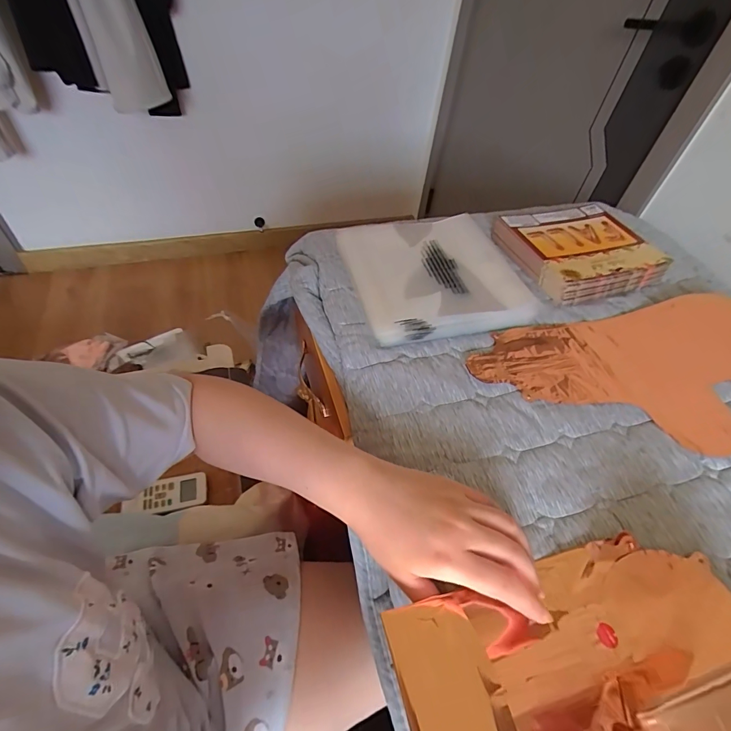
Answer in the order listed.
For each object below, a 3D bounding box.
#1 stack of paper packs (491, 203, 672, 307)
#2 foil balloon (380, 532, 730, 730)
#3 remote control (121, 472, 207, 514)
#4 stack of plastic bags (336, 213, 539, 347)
[{"bbox_3d":[0.318,-0.177,0.588,0.199,0.030,0.175,-16,53,-17],"label":"stack of paper packs"},{"bbox_3d":[0.157,0.193,0.260,0.267,0.054,0.126,-8,51,-13],"label":"foil balloon"},{"bbox_3d":[-0.329,0.214,0.645,0.124,0.013,0.053,-8,52,-13],"label":"remote control"},{"bbox_3d":[0.089,-0.126,0.528,0.215,0.030,0.213,-9,52,-12],"label":"stack of plastic bags"}]

